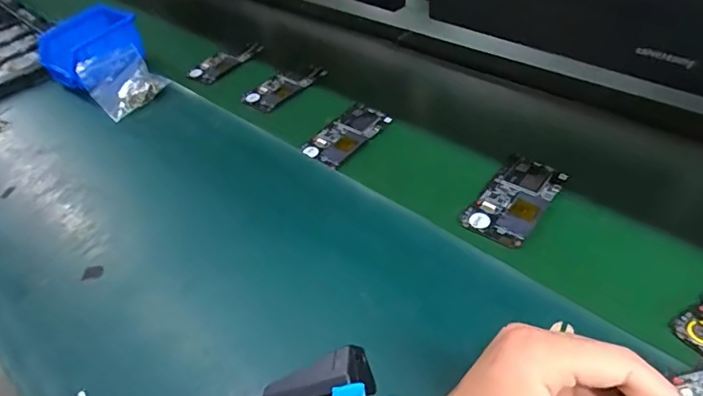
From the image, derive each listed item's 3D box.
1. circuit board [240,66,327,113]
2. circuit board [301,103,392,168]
[{"bbox_3d":[-0.102,-0.170,0.704,0.065,0.010,0.124,25,49,33],"label":"circuit board"},{"bbox_3d":[-0.005,-0.085,0.605,0.063,0.011,0.120,30,57,28],"label":"circuit board"}]

